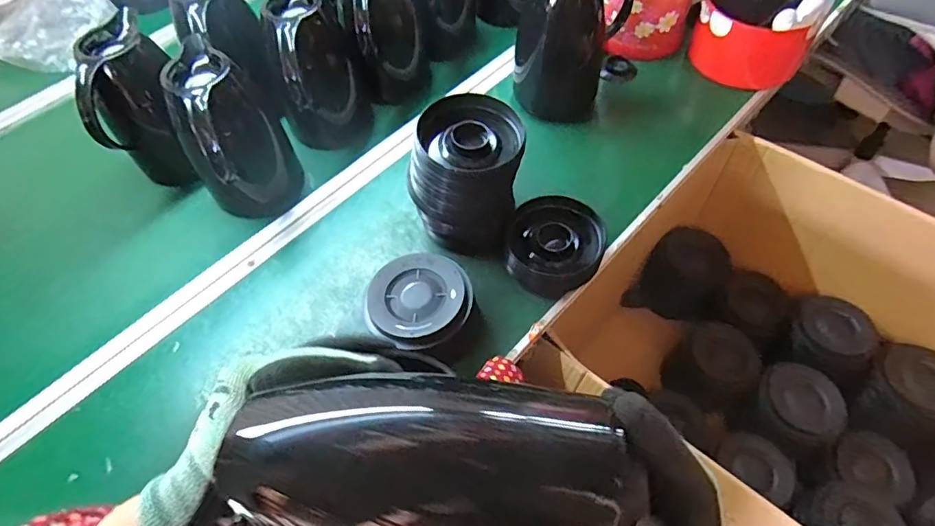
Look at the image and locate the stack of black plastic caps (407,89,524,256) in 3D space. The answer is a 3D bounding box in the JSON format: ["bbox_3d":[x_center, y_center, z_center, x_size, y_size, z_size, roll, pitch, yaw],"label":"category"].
[{"bbox_3d":[0.000,-0.104,0.639,0.126,0.157,0.123,26,62,19],"label":"stack of black plastic caps"}]

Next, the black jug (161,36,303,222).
[{"bbox_3d":[-0.298,-0.158,0.674,0.125,0.195,0.132,-31,60,-16],"label":"black jug"}]

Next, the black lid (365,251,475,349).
[{"bbox_3d":[-0.053,0.038,0.575,0.114,0.018,0.113,-2,57,3],"label":"black lid"}]

